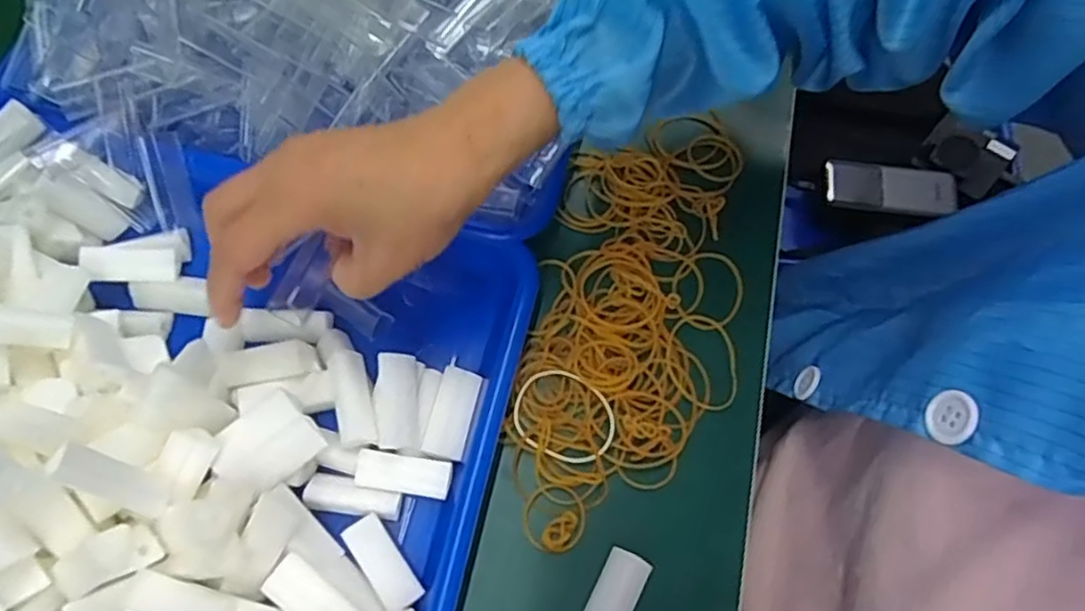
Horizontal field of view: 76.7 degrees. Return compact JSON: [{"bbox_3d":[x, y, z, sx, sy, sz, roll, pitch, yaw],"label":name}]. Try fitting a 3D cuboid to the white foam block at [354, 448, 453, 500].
[{"bbox_3d":[-0.067,0.082,0.335,0.046,0.010,0.018,9,69,2],"label":"white foam block"}]

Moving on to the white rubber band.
[{"bbox_3d":[0.012,0.057,0.357,0.054,0.007,0.043,22,70,7],"label":"white rubber band"}]

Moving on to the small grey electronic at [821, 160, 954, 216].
[{"bbox_3d":[0.339,-0.115,0.669,0.121,0.016,0.044,10,69,3],"label":"small grey electronic"}]

